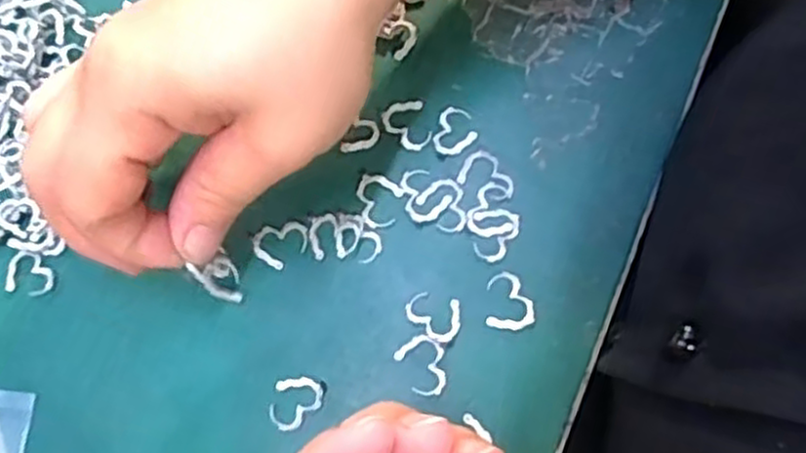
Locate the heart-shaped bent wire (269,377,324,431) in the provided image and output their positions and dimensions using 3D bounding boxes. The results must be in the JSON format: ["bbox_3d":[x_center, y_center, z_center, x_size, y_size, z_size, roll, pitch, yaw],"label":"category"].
[{"bbox_3d":[-0.036,0.056,0.242,0.019,0.004,0.015,-38,76,-8],"label":"heart-shaped bent wire"}]

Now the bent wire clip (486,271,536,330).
[{"bbox_3d":[0.036,0.024,0.248,0.015,0.004,0.019,3,74,3],"label":"bent wire clip"}]

